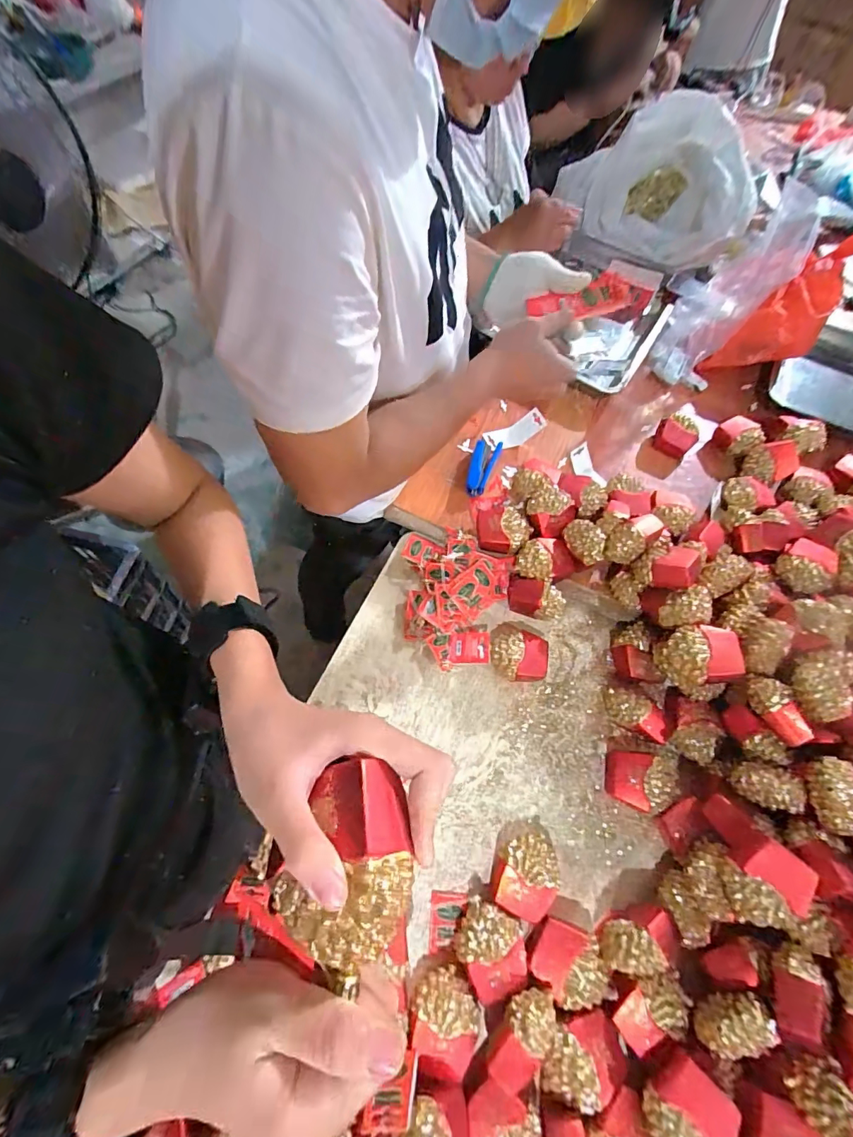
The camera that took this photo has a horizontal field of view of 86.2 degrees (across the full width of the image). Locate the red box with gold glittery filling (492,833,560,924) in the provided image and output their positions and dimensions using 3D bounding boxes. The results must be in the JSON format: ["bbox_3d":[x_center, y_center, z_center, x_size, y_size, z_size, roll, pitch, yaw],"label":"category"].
[{"bbox_3d":[0.115,0.359,0.538,0.071,0.041,0.082,21,63,7],"label":"red box with gold glittery filling"}]

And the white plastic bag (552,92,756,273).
[{"bbox_3d":[0.553,-0.918,1.092,0.336,0.228,0.361,-13,64,-11],"label":"white plastic bag"}]

